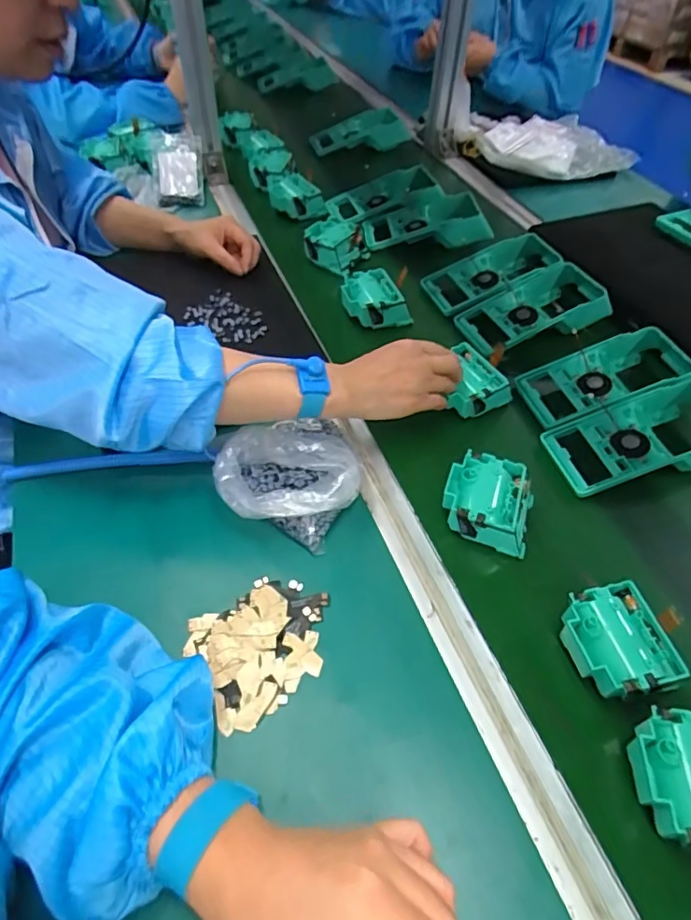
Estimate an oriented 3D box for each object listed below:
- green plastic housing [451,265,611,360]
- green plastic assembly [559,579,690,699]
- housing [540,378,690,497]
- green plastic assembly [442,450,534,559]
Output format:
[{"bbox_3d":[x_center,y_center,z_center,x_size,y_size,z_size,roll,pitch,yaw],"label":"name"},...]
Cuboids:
[{"bbox_3d":[0.242,-0.189,0.664,0.193,0.060,0.105,-15,53,-16],"label":"green plastic housing"},{"bbox_3d":[0.199,0.139,0.390,0.069,0.041,0.077,-10,51,-12],"label":"green plastic assembly"},{"bbox_3d":[0.309,-0.027,0.526,0.202,0.054,0.089,-9,51,-10],"label":"housing"},{"bbox_3d":[0.127,0.039,0.469,0.082,0.039,0.081,16,51,9],"label":"green plastic assembly"}]

